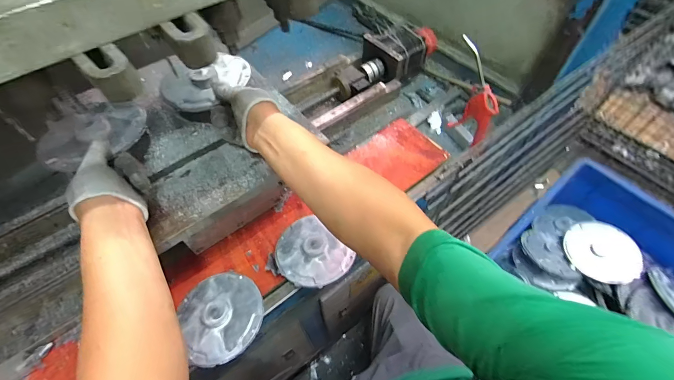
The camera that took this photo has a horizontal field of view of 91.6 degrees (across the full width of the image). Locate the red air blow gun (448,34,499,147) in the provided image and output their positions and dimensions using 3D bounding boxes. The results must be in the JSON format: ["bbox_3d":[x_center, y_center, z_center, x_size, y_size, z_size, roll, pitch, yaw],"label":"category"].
[{"bbox_3d":[0.249,-0.172,0.595,0.025,0.193,0.098,-22,34,-12],"label":"red air blow gun"}]

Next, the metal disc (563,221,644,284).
[{"bbox_3d":[0.626,0.147,0.765,0.166,0.025,0.129,14,72,8],"label":"metal disc"}]

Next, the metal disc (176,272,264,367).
[{"bbox_3d":[-0.182,0.197,0.525,0.121,0.027,0.137,-26,60,-15],"label":"metal disc"}]

